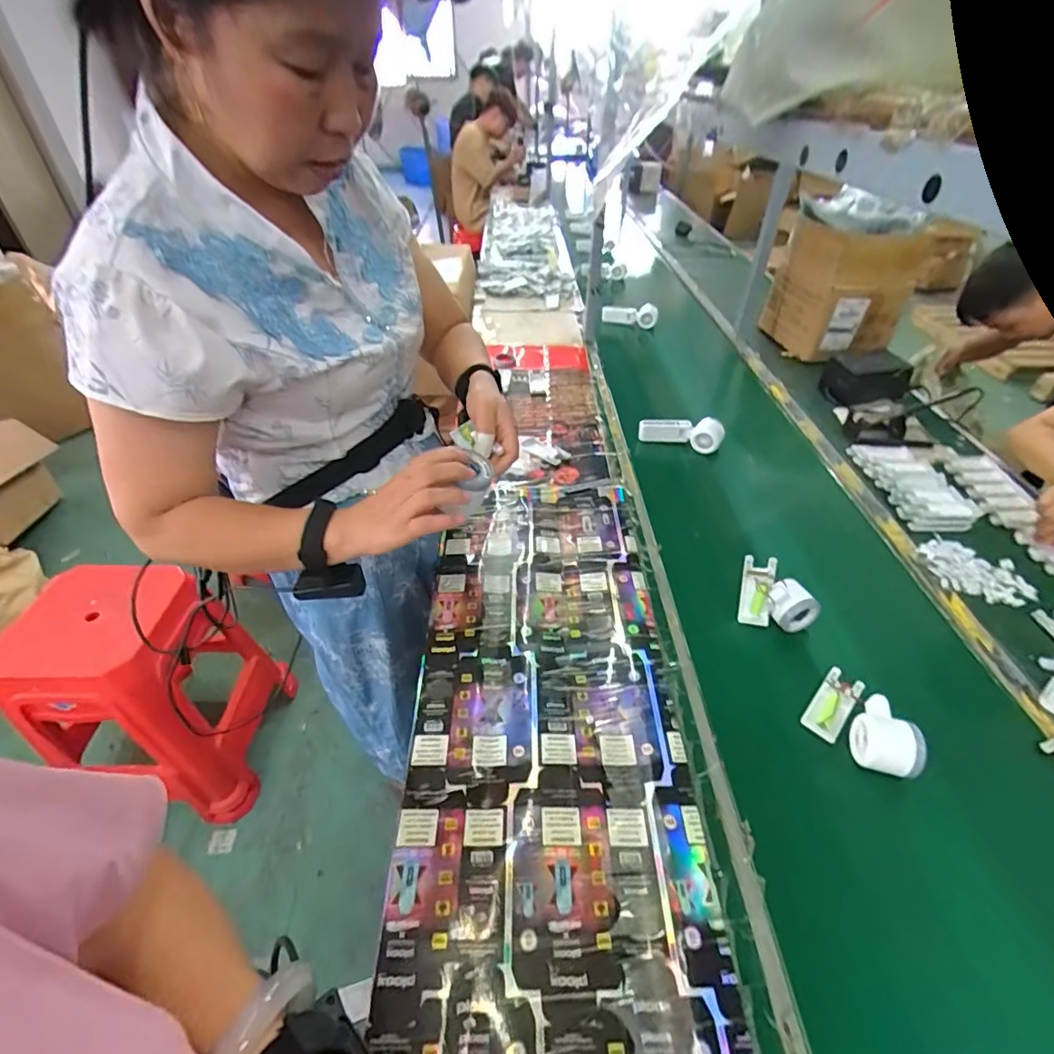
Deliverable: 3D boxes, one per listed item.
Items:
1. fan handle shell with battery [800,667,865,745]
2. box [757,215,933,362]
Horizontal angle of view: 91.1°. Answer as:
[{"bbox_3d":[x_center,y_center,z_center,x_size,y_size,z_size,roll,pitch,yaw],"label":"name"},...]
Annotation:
[{"bbox_3d":[0.382,0.222,0.647,0.102,0.018,0.043,-32,51,-33],"label":"fan handle shell with battery"},{"bbox_3d":[0.815,-0.615,1.360,0.227,0.308,0.245,-6,43,-6],"label":"box"}]

